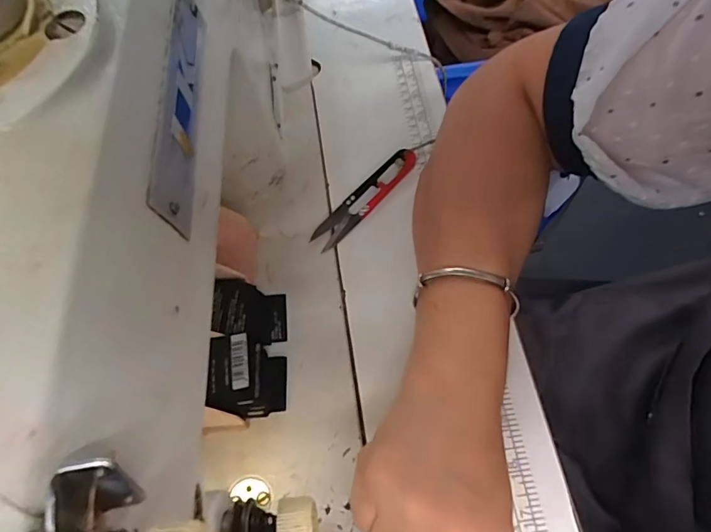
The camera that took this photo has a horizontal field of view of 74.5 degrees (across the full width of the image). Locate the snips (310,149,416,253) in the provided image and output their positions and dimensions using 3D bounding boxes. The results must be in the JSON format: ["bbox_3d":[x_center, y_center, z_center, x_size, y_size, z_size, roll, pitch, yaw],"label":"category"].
[{"bbox_3d":[0.008,-0.054,0.362,0.022,0.015,0.104,39,72,20],"label":"snips"}]

